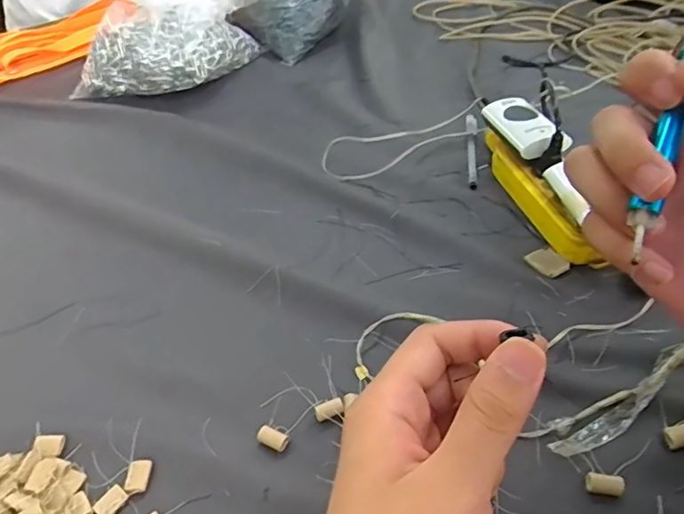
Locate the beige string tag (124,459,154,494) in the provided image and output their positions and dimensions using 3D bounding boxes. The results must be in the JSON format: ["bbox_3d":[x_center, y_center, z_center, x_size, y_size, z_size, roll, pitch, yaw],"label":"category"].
[{"bbox_3d":[-0.139,0.150,0.364,0.016,0.004,0.021,-5,45,1],"label":"beige string tag"}]

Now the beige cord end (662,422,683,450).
[{"bbox_3d":[0.228,0.120,0.357,0.022,0.014,0.012,-10,45,-4],"label":"beige cord end"}]

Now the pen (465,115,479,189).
[{"bbox_3d":[0.152,-0.126,0.619,0.013,0.016,0.137,3,46,9],"label":"pen"}]

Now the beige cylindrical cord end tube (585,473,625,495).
[{"bbox_3d":[0.166,0.144,0.336,0.022,0.012,0.011,0,46,6],"label":"beige cylindrical cord end tube"}]

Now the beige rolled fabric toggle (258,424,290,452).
[{"bbox_3d":[-0.049,0.127,0.376,0.022,0.006,0.013,18,50,22],"label":"beige rolled fabric toggle"}]

